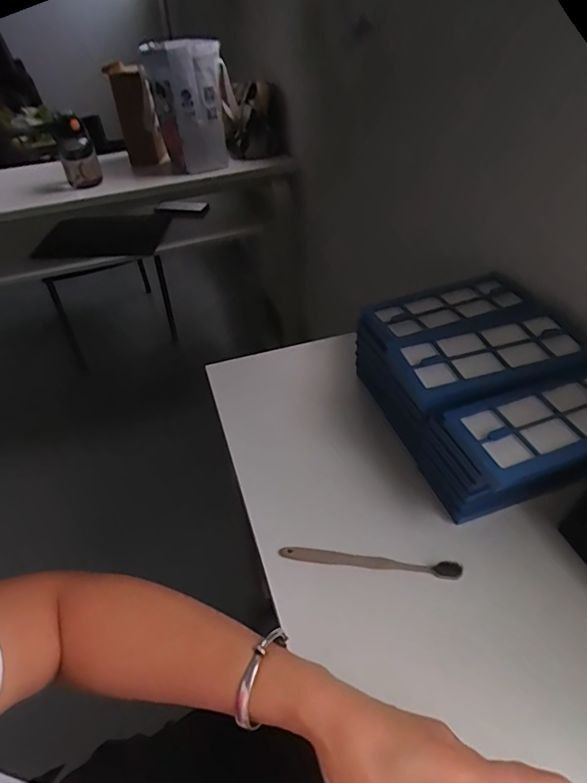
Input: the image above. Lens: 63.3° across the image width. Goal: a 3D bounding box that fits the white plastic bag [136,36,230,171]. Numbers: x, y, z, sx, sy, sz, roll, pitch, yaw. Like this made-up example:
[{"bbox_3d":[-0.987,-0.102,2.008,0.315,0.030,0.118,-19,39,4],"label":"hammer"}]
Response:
[{"bbox_3d":[-0.255,-0.688,1.172,0.175,0.265,0.133,-11,45,-9],"label":"white plastic bag"}]

